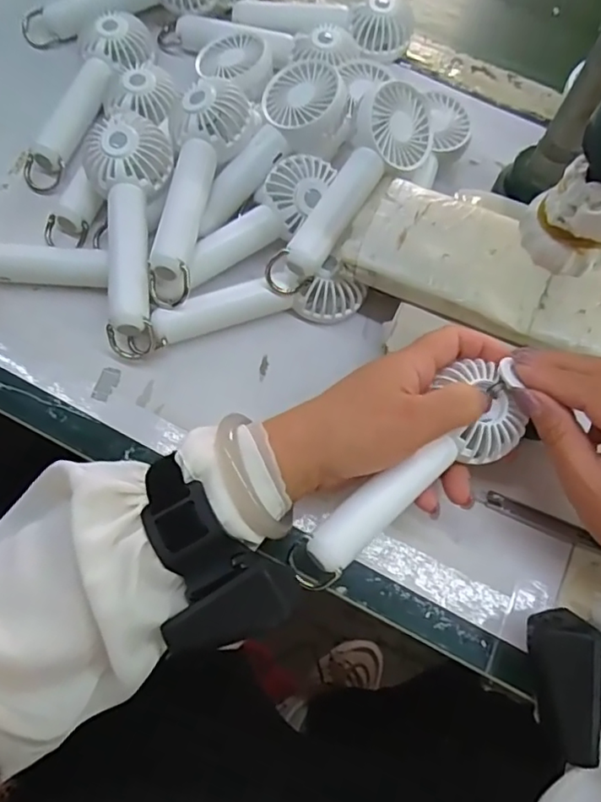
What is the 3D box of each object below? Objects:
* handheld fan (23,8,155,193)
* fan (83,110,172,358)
[{"bbox_3d":[-0.167,-0.235,0.429,0.046,0.033,0.163,25,70,7],"label":"handheld fan"},{"bbox_3d":[-0.113,-0.109,0.369,0.050,0.033,0.155,-1,85,-3],"label":"fan"}]

